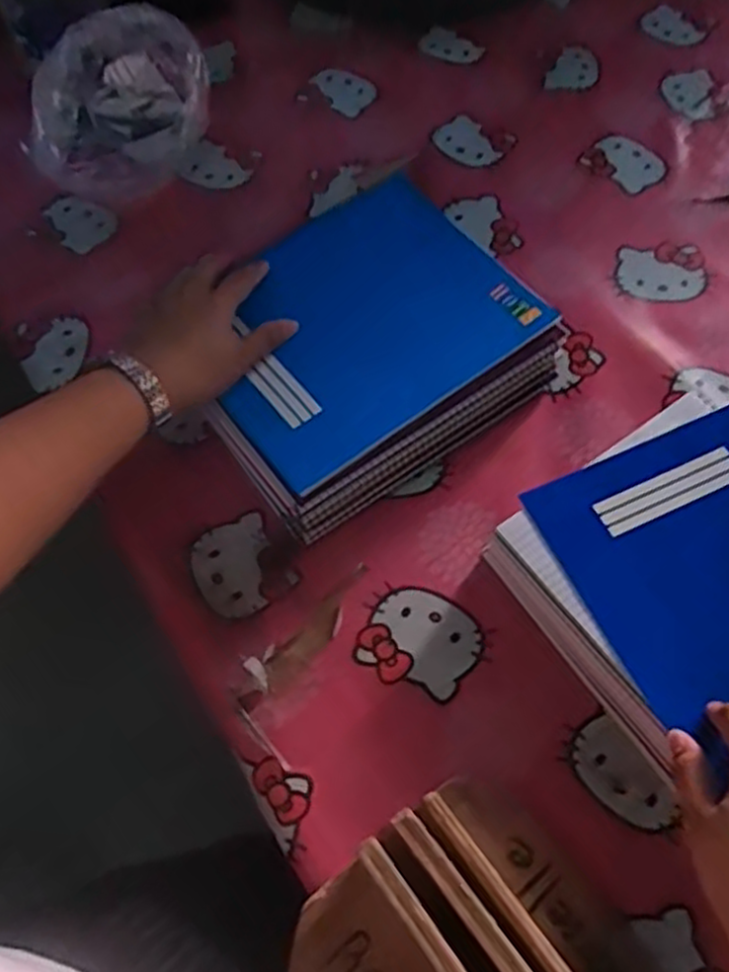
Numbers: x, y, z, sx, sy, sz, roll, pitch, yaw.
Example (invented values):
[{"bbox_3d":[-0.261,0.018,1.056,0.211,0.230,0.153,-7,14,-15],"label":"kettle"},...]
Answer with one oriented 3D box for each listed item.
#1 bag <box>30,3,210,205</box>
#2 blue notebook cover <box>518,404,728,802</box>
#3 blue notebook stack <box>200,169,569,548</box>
[{"bbox_3d":[-0.233,-0.353,0.699,0.096,0.127,0.164,33,68,18],"label":"bag"},{"bbox_3d":[0.248,0.068,0.480,0.194,0.014,0.239,-22,63,-10],"label":"blue notebook cover"},{"bbox_3d":[-0.008,-0.108,0.585,0.253,0.069,0.208,-34,66,-15],"label":"blue notebook stack"}]

